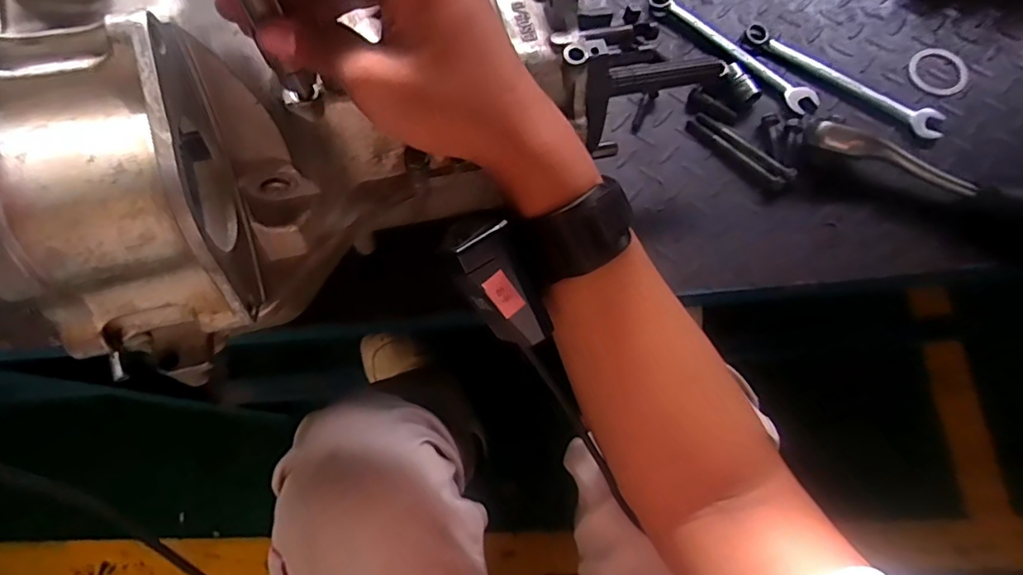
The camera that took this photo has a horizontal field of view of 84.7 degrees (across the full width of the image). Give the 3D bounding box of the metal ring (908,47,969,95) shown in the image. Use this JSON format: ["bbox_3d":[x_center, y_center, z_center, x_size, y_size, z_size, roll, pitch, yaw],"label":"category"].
[{"bbox_3d":[0.408,-0.206,0.536,0.051,0.009,0.052,-1,82,7],"label":"metal ring"}]

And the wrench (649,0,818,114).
[{"bbox_3d":[0.211,-0.232,0.541,0.190,0.012,0.027,42,79,14],"label":"wrench"}]

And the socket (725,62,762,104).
[{"bbox_3d":[0.215,-0.191,0.525,0.014,0.014,0.041,-36,74,-8],"label":"socket"}]

